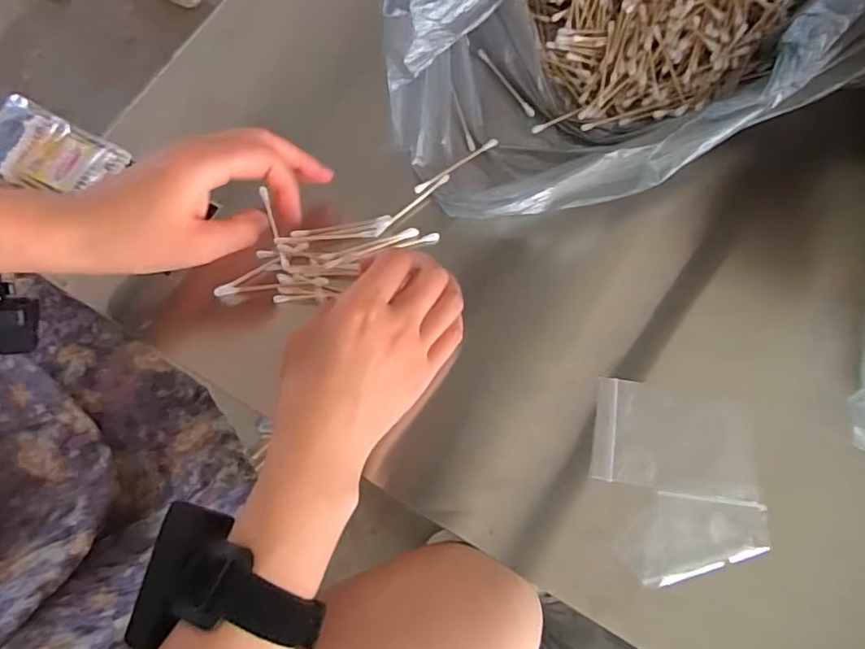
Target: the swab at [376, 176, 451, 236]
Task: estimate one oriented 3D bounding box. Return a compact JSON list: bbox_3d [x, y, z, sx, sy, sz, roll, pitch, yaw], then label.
[{"bbox_3d":[-0.014,-0.086,0.389,0.068,0.004,0.004,-41,79,-11],"label":"swab"}]

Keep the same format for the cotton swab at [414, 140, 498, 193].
[{"bbox_3d":[0.018,-0.116,0.397,0.072,0.006,0.006,-33,77,-9],"label":"cotton swab"}]

